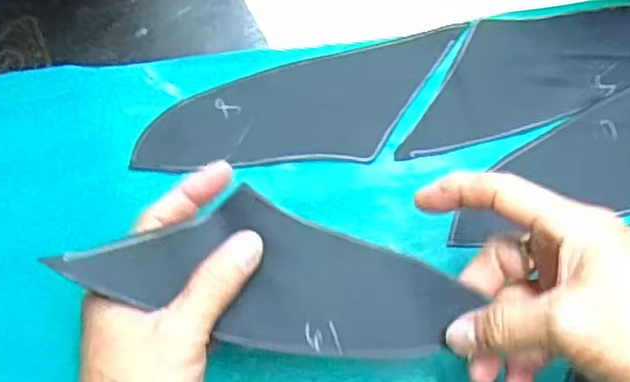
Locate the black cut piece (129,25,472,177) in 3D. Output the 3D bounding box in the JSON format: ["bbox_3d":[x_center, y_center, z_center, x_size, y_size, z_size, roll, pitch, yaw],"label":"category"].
[{"bbox_3d":[-0.008,-0.047,0.406,0.190,0.008,0.067,-11,73,-2],"label":"black cut piece"}]

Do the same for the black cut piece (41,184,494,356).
[{"bbox_3d":[-0.017,0.037,0.316,0.178,0.017,0.065,10,72,-9],"label":"black cut piece"}]

